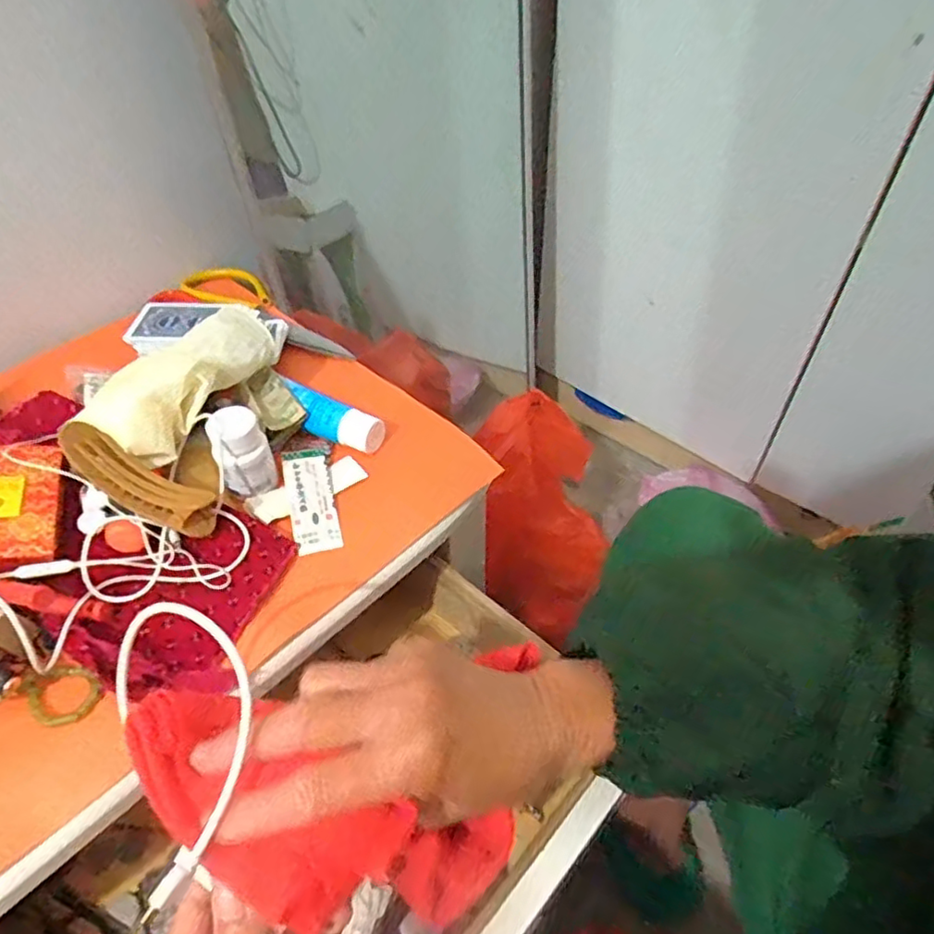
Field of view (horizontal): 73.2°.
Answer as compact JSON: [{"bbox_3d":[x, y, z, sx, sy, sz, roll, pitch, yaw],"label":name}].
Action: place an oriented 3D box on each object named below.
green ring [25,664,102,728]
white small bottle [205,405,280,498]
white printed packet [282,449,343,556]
[{"bbox_3d":[-0.223,0.125,0.347,0.038,0.008,0.032,20,50,19],"label":"green ring"},{"bbox_3d":[-0.153,-0.010,0.430,0.034,0.052,0.033,-19,49,-17],"label":"white small bottle"},{"bbox_3d":[-0.110,0.021,0.443,0.030,0.006,0.085,-9,55,-14],"label":"white printed packet"}]

